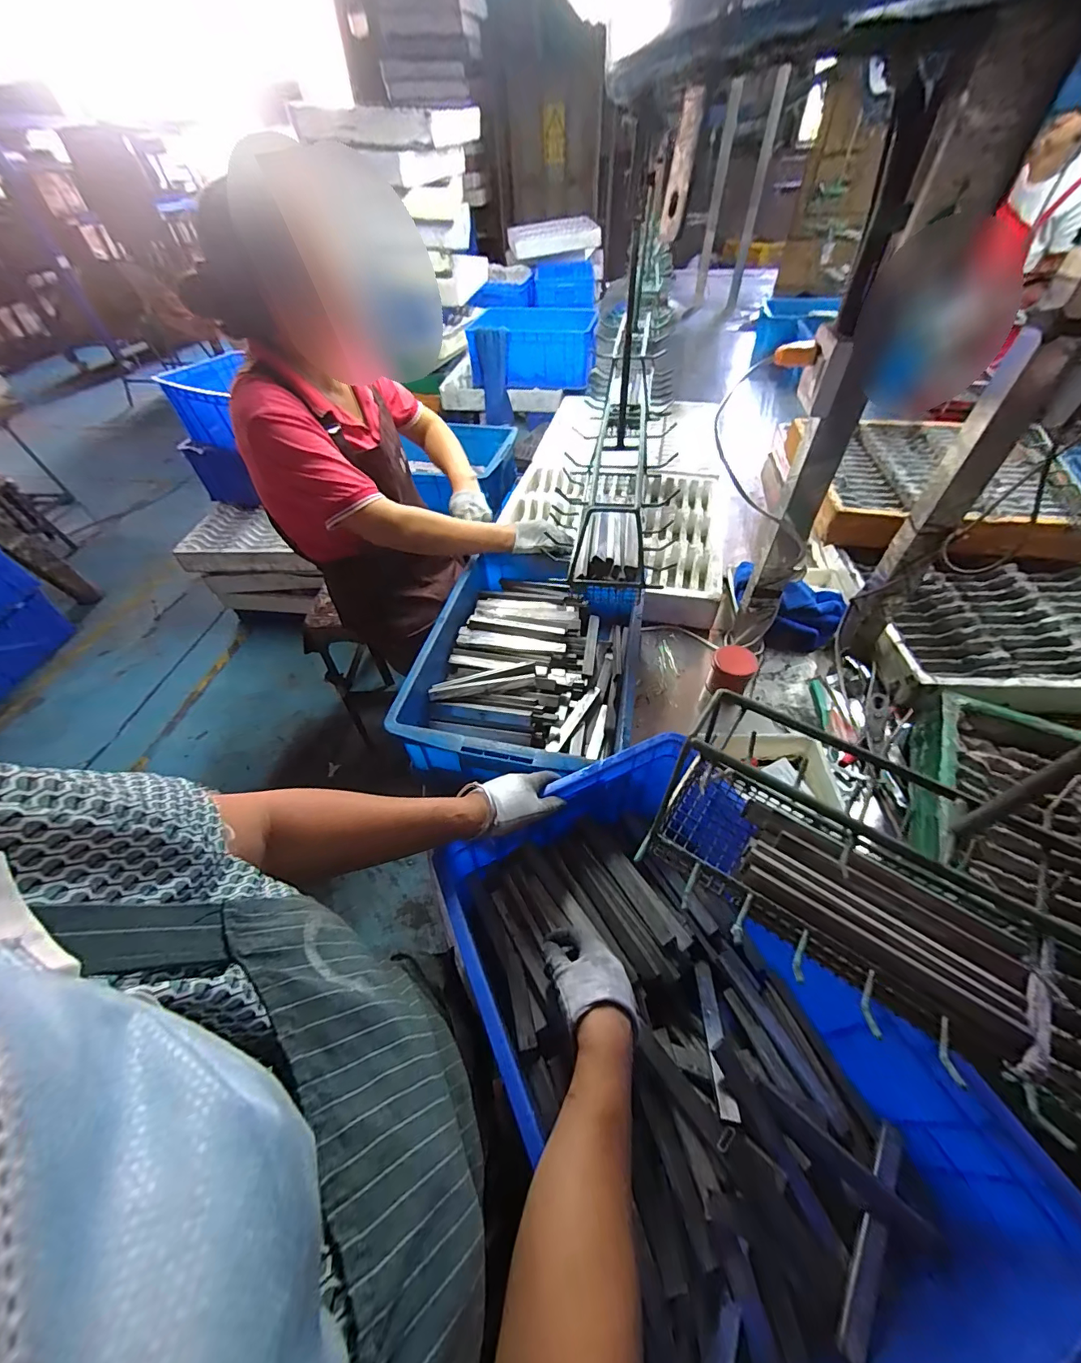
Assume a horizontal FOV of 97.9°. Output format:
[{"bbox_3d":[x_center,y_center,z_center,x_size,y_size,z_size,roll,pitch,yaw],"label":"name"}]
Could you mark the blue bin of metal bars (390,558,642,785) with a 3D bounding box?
[{"bbox_3d":[-0.012,-0.041,0.845,0.341,0.129,0.497,8,51,9],"label":"blue bin of metal bars"}]

